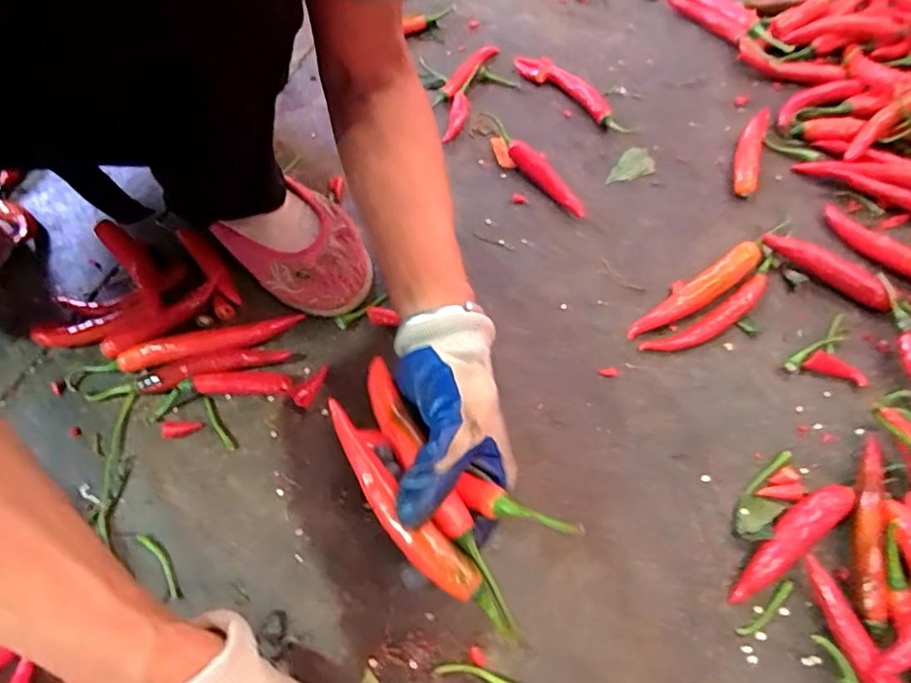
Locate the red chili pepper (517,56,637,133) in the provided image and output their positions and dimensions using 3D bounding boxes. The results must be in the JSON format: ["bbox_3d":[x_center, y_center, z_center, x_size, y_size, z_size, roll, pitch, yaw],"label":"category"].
[{"bbox_3d":[0.122,-0.258,0.581,0.035,0.018,0.161,-34,64,-15],"label":"red chili pepper"}]

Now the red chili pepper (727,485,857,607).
[{"bbox_3d":[0.219,0.128,0.362,0.107,0.021,0.023,-33,64,-15],"label":"red chili pepper"}]

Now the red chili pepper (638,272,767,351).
[{"bbox_3d":[0.206,-0.019,0.445,0.121,0.015,0.023,-28,63,-12],"label":"red chili pepper"}]

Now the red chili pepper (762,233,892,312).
[{"bbox_3d":[0.304,-0.060,0.454,0.103,0.016,0.017,38,69,21],"label":"red chili pepper"}]

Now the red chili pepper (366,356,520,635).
[{"bbox_3d":[-0.018,0.076,0.318,0.021,0.026,0.179,-27,61,-12],"label":"red chili pepper"}]

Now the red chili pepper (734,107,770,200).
[{"bbox_3d":[0.282,-0.183,0.531,0.023,0.017,0.116,17,63,12],"label":"red chili pepper"}]

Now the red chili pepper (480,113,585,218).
[{"bbox_3d":[0.069,-0.171,0.528,0.018,0.026,0.155,-31,64,-13],"label":"red chili pepper"}]

